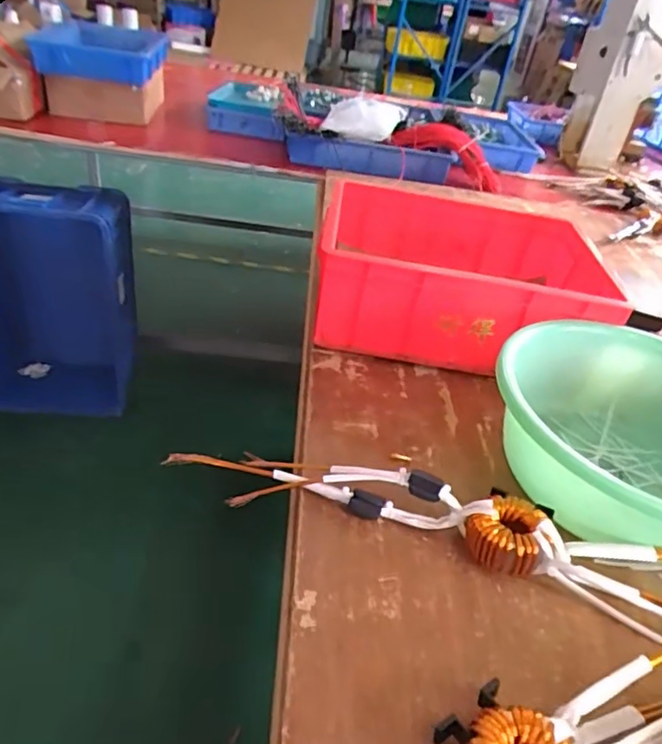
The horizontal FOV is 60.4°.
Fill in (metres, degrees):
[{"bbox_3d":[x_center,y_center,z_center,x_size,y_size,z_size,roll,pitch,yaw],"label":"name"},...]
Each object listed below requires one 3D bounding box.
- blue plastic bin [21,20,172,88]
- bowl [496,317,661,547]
[{"bbox_3d":[-0.532,-0.740,1.316,0.295,0.105,0.168,17,36,10],"label":"blue plastic bin"},{"bbox_3d":[0.330,0.075,0.622,0.298,0.120,0.305,7,36,-5],"label":"bowl"}]

